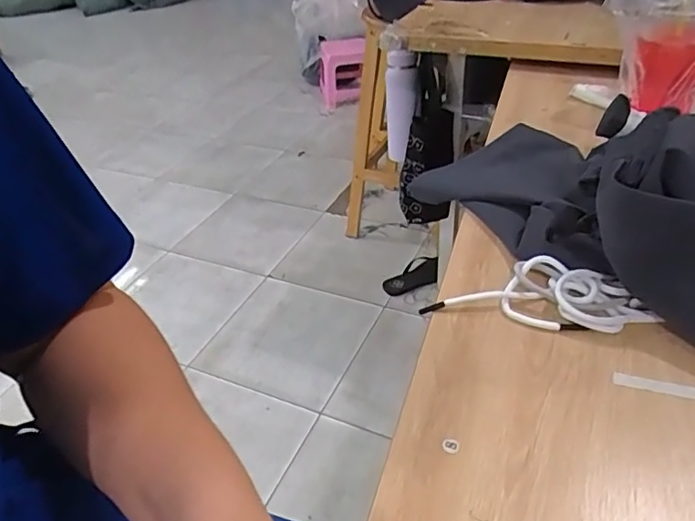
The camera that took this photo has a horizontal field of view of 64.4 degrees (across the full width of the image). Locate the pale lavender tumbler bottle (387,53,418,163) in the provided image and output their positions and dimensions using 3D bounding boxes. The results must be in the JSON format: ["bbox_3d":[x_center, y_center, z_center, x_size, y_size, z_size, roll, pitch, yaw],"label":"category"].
[{"bbox_3d":[0.125,-0.349,1.276,0.070,0.262,0.090,-2,37,5],"label":"pale lavender tumbler bottle"}]

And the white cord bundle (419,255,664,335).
[{"bbox_3d":[0.162,0.028,0.469,0.177,0.030,0.058,8,38,16],"label":"white cord bundle"}]

